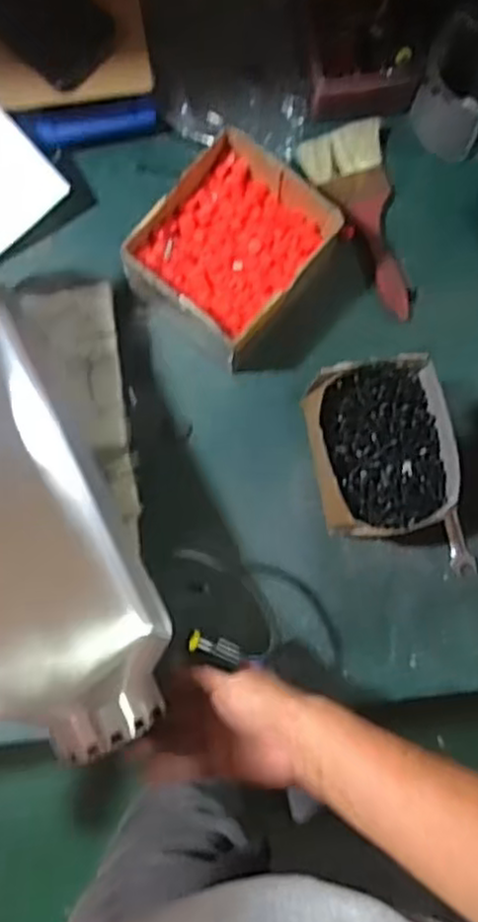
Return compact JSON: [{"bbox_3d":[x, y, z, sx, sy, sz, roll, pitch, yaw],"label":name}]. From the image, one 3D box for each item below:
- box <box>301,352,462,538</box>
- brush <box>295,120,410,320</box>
[{"bbox_3d":[0.127,-0.009,0.657,0.111,0.088,0.144,-12,83,-4],"label":"box"},{"bbox_3d":[0.125,-0.235,0.717,0.080,0.028,0.191,-17,83,-4],"label":"brush"}]

